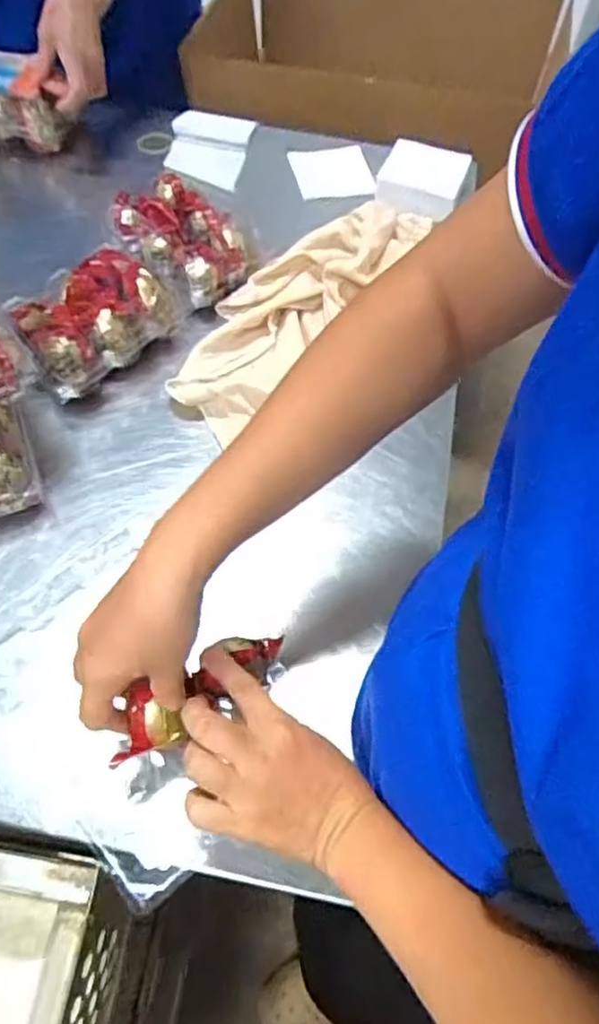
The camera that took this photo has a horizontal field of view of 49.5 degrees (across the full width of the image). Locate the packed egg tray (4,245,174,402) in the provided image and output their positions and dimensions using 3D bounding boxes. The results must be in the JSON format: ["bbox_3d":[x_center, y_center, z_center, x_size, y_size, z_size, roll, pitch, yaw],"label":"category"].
[{"bbox_3d":[-0.206,-0.187,0.650,0.100,0.072,0.158,38,64,19],"label":"packed egg tray"}]

